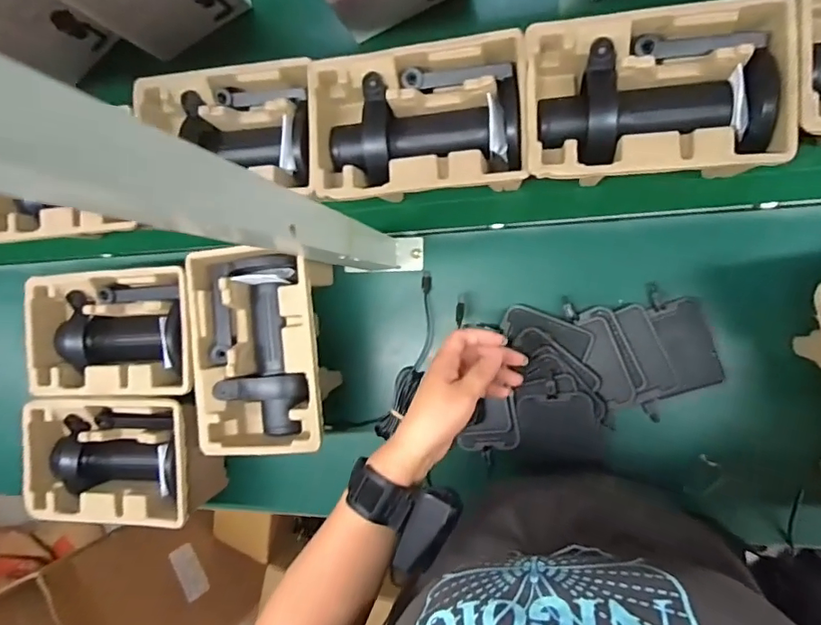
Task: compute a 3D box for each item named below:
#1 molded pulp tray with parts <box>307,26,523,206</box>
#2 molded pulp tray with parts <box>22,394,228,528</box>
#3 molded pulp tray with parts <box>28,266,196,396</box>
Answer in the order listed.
[{"bbox_3d":[0.005,-0.196,0.549,0.214,0.075,0.143,-4,96,8],"label":"molded pulp tray with parts"},{"bbox_3d":[-0.356,0.175,0.640,0.236,0.081,0.147,-4,96,8],"label":"molded pulp tray with parts"},{"bbox_3d":[-0.354,0.022,0.648,0.224,0.099,0.145,-4,96,8],"label":"molded pulp tray with parts"}]

